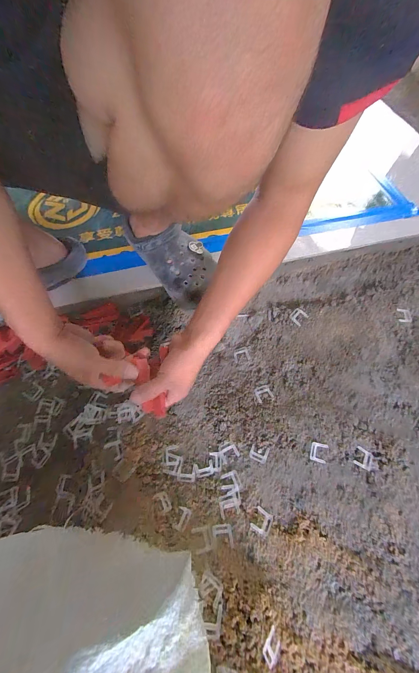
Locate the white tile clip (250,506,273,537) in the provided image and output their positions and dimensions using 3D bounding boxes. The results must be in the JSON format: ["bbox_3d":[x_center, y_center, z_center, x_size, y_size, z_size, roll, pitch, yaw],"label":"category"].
[{"bbox_3d":[0.084,0.294,0.392,0.028,0.004,0.031,26,67,12],"label":"white tile clip"}]

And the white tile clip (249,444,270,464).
[{"bbox_3d":[0.089,0.210,0.443,0.030,0.005,0.027,20,65,10],"label":"white tile clip"}]

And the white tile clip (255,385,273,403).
[{"bbox_3d":[0.106,0.112,0.487,0.032,0.004,0.029,-19,65,-9],"label":"white tile clip"}]

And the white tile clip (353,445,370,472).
[{"bbox_3d":[0.272,0.214,0.435,0.028,0.004,0.032,25,66,12],"label":"white tile clip"}]

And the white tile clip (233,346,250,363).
[{"bbox_3d":[0.070,0.036,0.519,0.036,0.006,0.030,-7,64,-3],"label":"white tile clip"}]

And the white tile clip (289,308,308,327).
[{"bbox_3d":[0.192,-0.043,0.532,0.033,0.009,0.031,-40,70,-18],"label":"white tile clip"}]

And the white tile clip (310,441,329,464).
[{"bbox_3d":[0.194,0.206,0.438,0.029,0.007,0.031,13,64,6],"label":"white tile clip"}]

